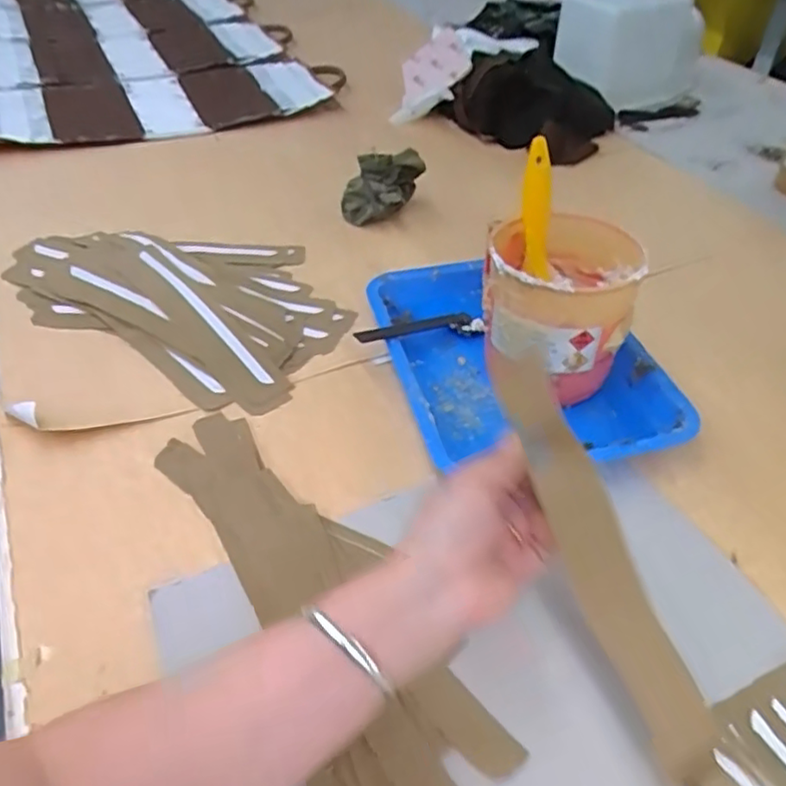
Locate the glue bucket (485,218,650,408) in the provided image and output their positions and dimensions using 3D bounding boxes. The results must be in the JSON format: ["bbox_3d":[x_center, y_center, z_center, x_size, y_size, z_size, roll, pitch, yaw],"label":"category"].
[{"bbox_3d":[0.138,-0.074,0.568,0.113,0.119,0.130,8,45,8],"label":"glue bucket"}]

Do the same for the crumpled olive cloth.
[{"bbox_3d":[-0.013,-0.249,0.790,0.092,0.066,0.053,2,44,2],"label":"crumpled olive cloth"}]

